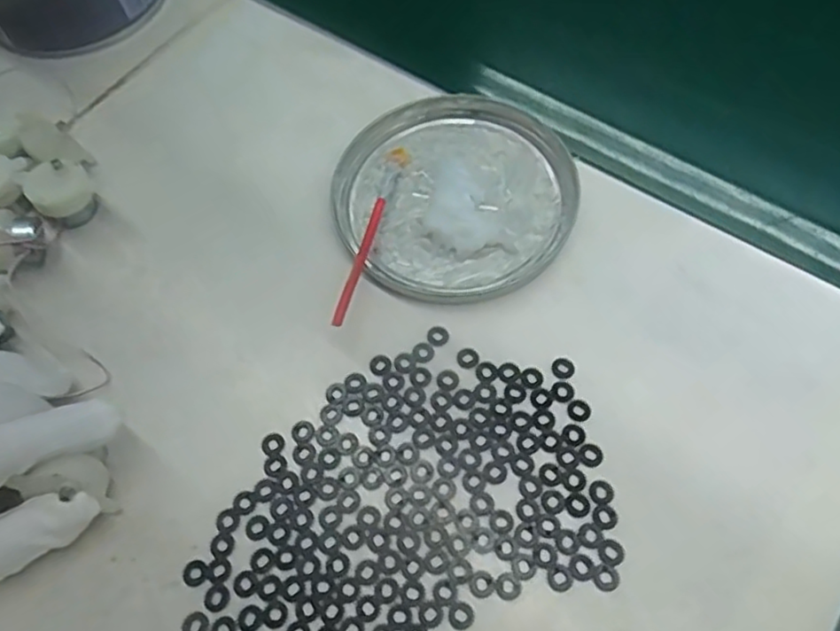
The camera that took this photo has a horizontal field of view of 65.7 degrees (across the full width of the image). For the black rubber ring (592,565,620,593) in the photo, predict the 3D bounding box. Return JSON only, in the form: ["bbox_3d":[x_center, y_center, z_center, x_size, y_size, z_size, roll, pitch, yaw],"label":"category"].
[{"bbox_3d":[0.076,0.107,0.266,0.011,0.004,0.011,-1,62,2],"label":"black rubber ring"}]

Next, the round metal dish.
[{"bbox_3d":[0.019,-0.068,0.357,0.125,0.011,0.127,-1,62,2],"label":"round metal dish"}]

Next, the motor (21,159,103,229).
[{"bbox_3d":[-0.197,-0.067,0.359,0.031,0.032,0.028,-39,67,-16],"label":"motor"}]

